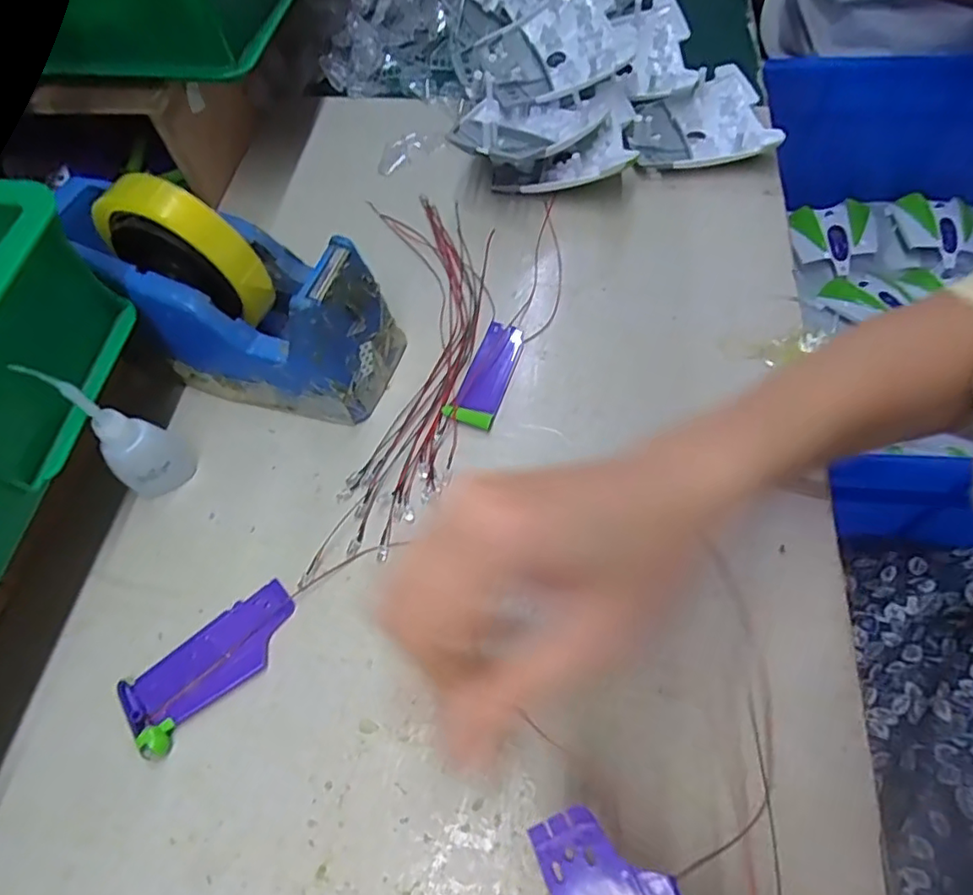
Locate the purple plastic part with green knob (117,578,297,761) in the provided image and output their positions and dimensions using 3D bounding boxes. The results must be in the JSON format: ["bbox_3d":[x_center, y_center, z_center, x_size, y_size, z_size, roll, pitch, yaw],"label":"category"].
[{"bbox_3d":[-0.136,0.108,0.301,0.088,0.009,0.041,-36,66,-16],"label":"purple plastic part with green knob"}]

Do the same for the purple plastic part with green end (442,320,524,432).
[{"bbox_3d":[0.002,-0.048,0.379,0.029,0.004,0.078,18,64,12],"label":"purple plastic part with green end"}]

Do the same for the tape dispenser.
[{"bbox_3d":[-0.146,-0.087,0.346,0.170,0.113,0.073,12,63,9],"label":"tape dispenser"}]

